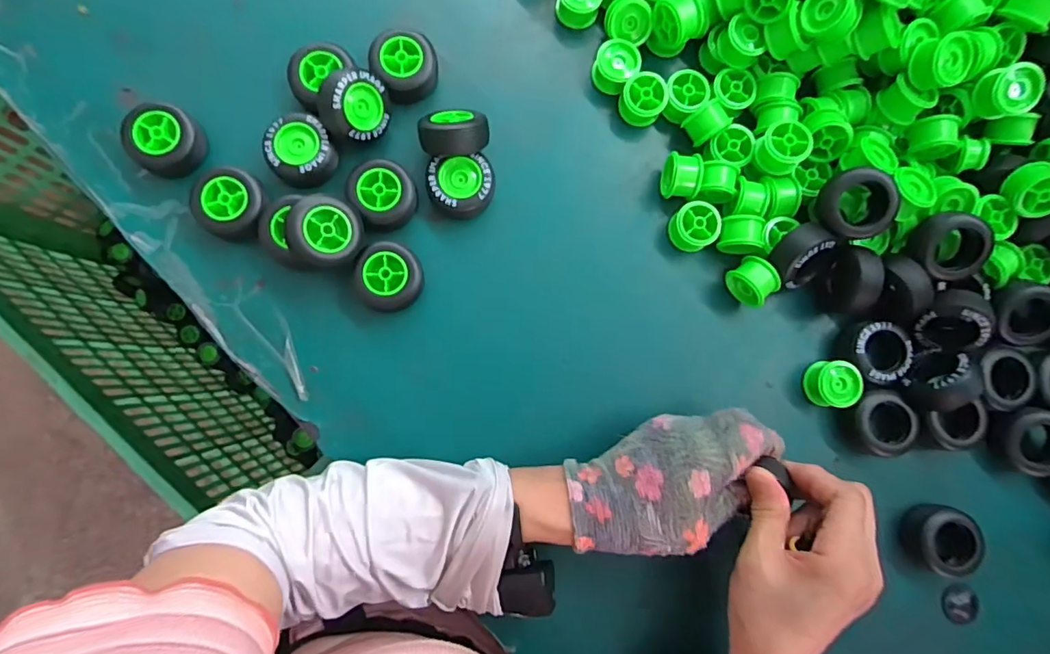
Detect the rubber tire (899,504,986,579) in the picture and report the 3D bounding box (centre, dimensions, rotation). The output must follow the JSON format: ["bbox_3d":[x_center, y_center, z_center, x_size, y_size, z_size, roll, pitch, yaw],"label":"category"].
[{"bbox_3d":[0.311,0.159,0.389,0.042,0.025,0.045,0,85,-5],"label":"rubber tire"}]

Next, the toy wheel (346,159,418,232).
[{"bbox_3d":[-0.103,-0.097,0.383,0.045,0.024,0.049,0,85,-5],"label":"toy wheel"}]

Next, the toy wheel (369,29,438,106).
[{"bbox_3d":[-0.089,-0.193,0.394,0.046,0.023,0.048,0,85,-5],"label":"toy wheel"}]

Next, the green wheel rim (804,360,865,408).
[{"bbox_3d":[0.231,0.043,0.394,0.030,0.025,0.034,4,84,-5],"label":"green wheel rim"}]

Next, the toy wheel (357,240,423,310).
[{"bbox_3d":[-0.097,-0.035,0.380,0.044,0.023,0.047,0,85,-5],"label":"toy wheel"}]

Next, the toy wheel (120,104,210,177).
[{"bbox_3d":[-0.256,-0.132,0.374,0.047,0.027,0.043,0,85,-5],"label":"toy wheel"}]

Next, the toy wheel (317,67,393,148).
[{"bbox_3d":[-0.118,-0.154,0.375,0.047,0.022,0.052,-41,133,-26],"label":"toy wheel"}]

